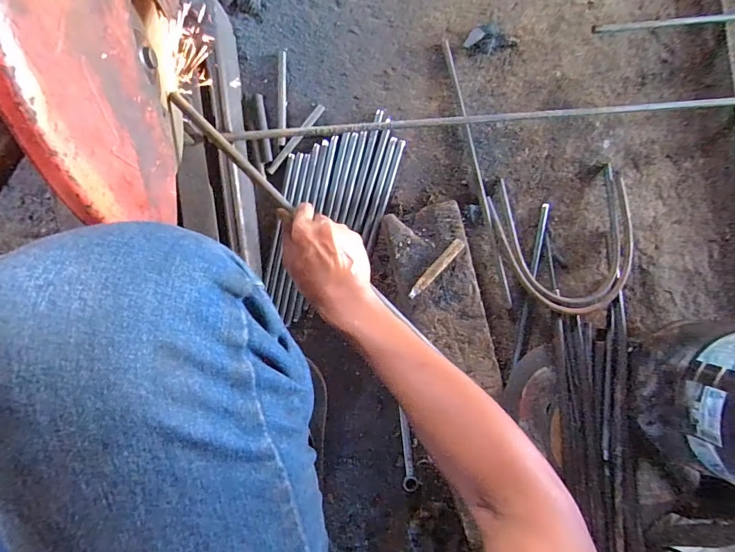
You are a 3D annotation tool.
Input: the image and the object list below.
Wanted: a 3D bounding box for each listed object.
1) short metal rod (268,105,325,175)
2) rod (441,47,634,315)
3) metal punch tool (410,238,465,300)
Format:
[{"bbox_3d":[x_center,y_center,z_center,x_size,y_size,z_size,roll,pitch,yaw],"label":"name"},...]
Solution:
[{"bbox_3d":[-0.116,-0.223,0.641,0.013,0.005,0.139,38,88,-6],"label":"short metal rod"},{"bbox_3d":[0.327,-0.187,0.683,0.283,0.042,0.516,-21,94,-5],"label":"rod"},{"bbox_3d":[0.106,-0.011,0.610,0.017,0.018,0.117,44,87,-6],"label":"metal punch tool"}]

